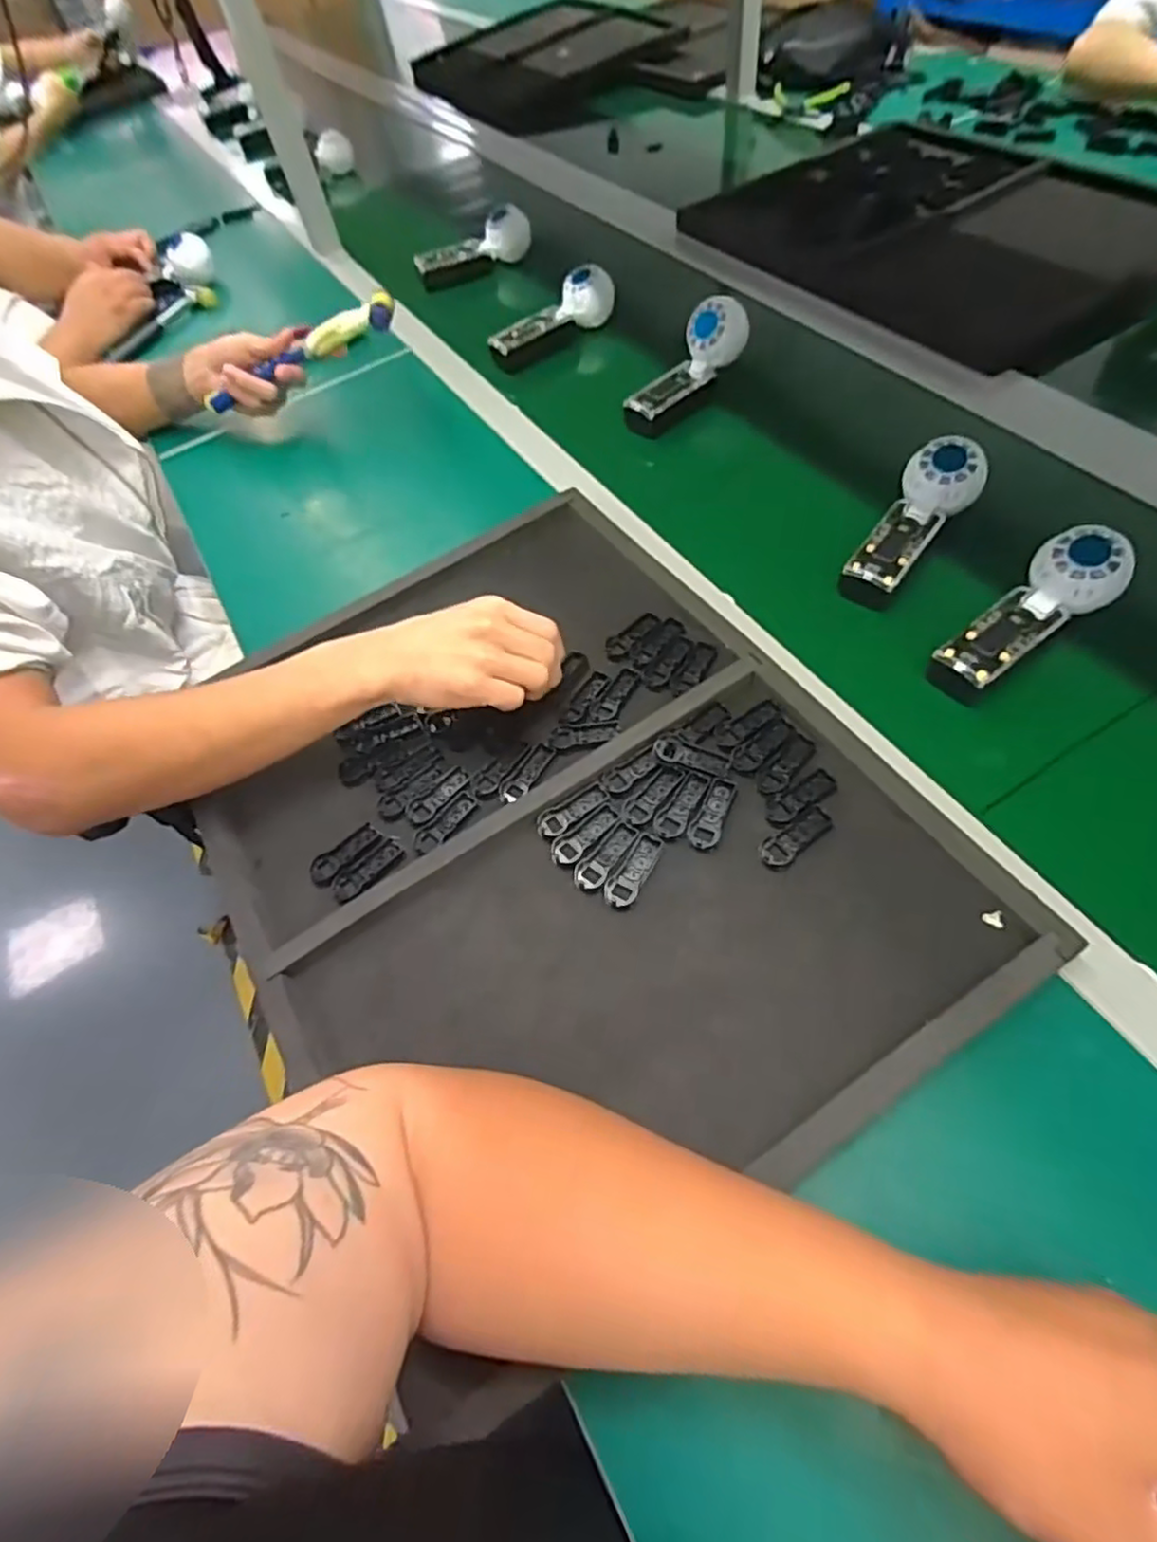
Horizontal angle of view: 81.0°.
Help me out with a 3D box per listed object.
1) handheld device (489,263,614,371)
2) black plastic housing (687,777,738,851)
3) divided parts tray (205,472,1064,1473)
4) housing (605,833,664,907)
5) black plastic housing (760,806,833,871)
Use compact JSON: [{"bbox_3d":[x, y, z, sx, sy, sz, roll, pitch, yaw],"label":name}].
[{"bbox_3d":[-0.033,-0.568,0.851,0.175,0.059,0.061,-35,58,-11],"label":"handheld device"},{"bbox_3d":[0.094,0.028,0.467,0.021,0.004,0.056,22,64,22],"label":"black plastic housing"},{"bbox_3d":[-0.031,0.027,0.482,0.416,0.026,0.535,-33,60,-10],"label":"divided parts tray"},{"bbox_3d":[0.037,0.065,0.454,0.021,0.004,0.055,22,65,22],"label":"housing"},{"bbox_3d":[0.146,0.044,0.451,0.054,0.004,0.021,-34,58,-11],"label":"black plastic housing"}]

